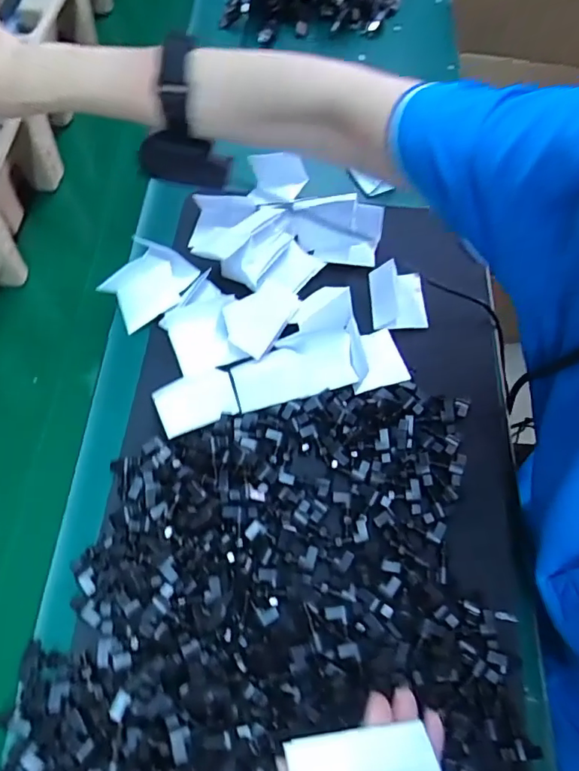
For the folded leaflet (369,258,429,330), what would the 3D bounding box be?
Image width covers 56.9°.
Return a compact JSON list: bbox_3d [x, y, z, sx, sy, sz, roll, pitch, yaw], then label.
[{"bbox_3d":[0.099,-0.082,0.490,0.048,0.017,0.065,-2,65,1],"label":"folded leaflet"}]

